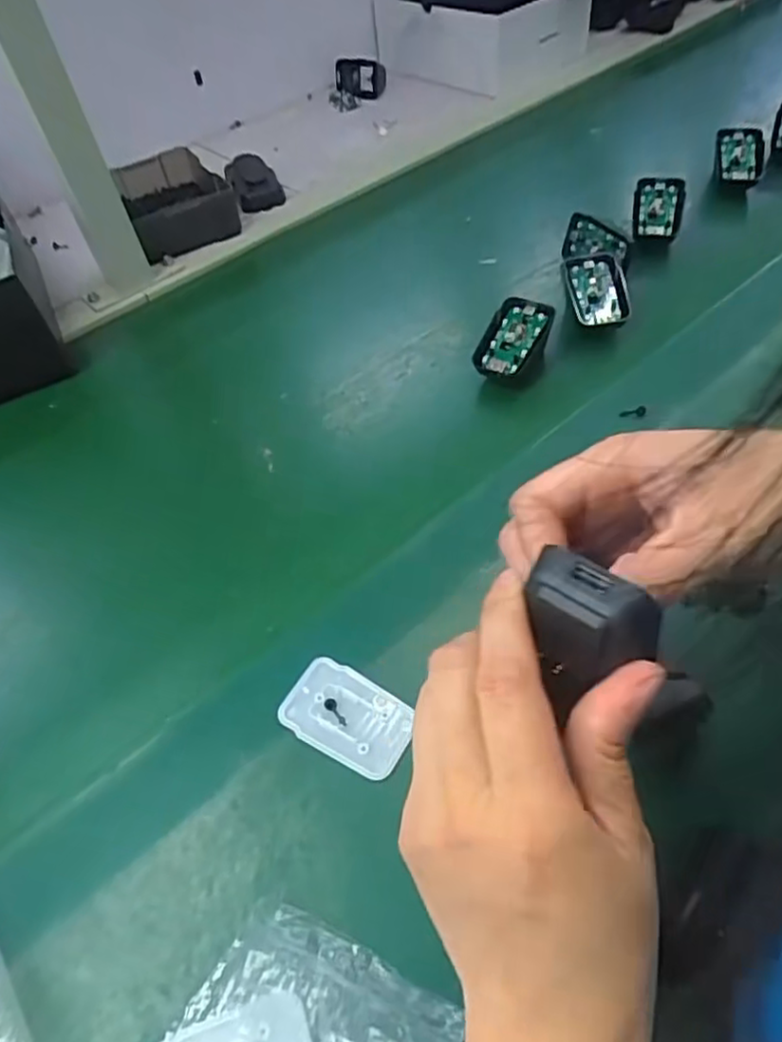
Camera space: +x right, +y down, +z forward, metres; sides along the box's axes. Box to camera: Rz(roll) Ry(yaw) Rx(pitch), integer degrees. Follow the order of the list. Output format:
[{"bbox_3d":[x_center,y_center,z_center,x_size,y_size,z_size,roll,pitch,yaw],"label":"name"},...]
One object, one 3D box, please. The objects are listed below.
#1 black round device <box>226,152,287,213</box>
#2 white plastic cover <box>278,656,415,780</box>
[{"bbox_3d":[-0.158,-0.389,0.744,0.052,0.027,0.092,-19,52,-9],"label":"black round device"},{"bbox_3d":[-0.023,0.104,0.351,0.068,0.006,0.045,21,57,21],"label":"white plastic cover"}]

